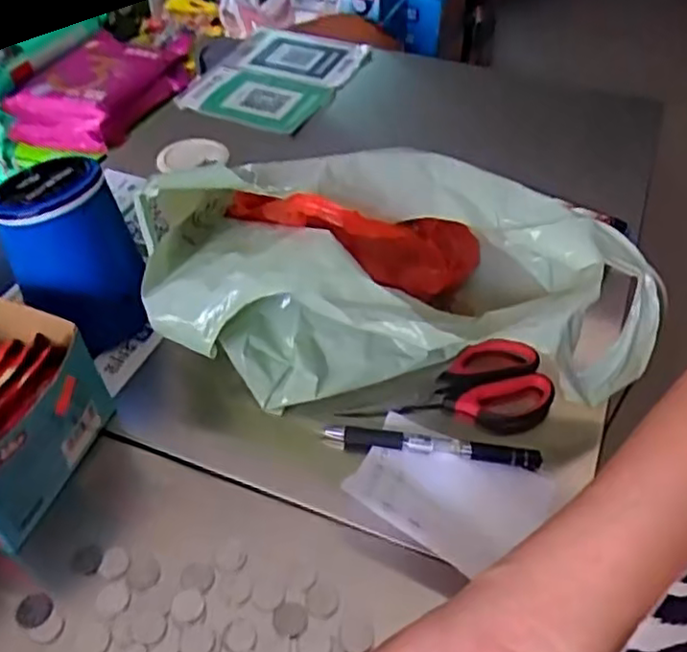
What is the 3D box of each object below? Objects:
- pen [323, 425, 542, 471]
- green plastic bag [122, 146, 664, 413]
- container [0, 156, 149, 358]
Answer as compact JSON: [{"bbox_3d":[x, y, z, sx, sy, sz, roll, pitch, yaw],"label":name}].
[{"bbox_3d":[0.055,0.075,0.421,0.132,0.013,0.009,8,46,7],"label":"pen"},{"bbox_3d":[0.031,-0.032,0.456,0.335,0.120,0.169,11,46,10],"label":"green plastic bag"},{"bbox_3d":[-0.185,-0.046,0.466,0.078,0.109,0.080,0,45,0],"label":"container"}]

